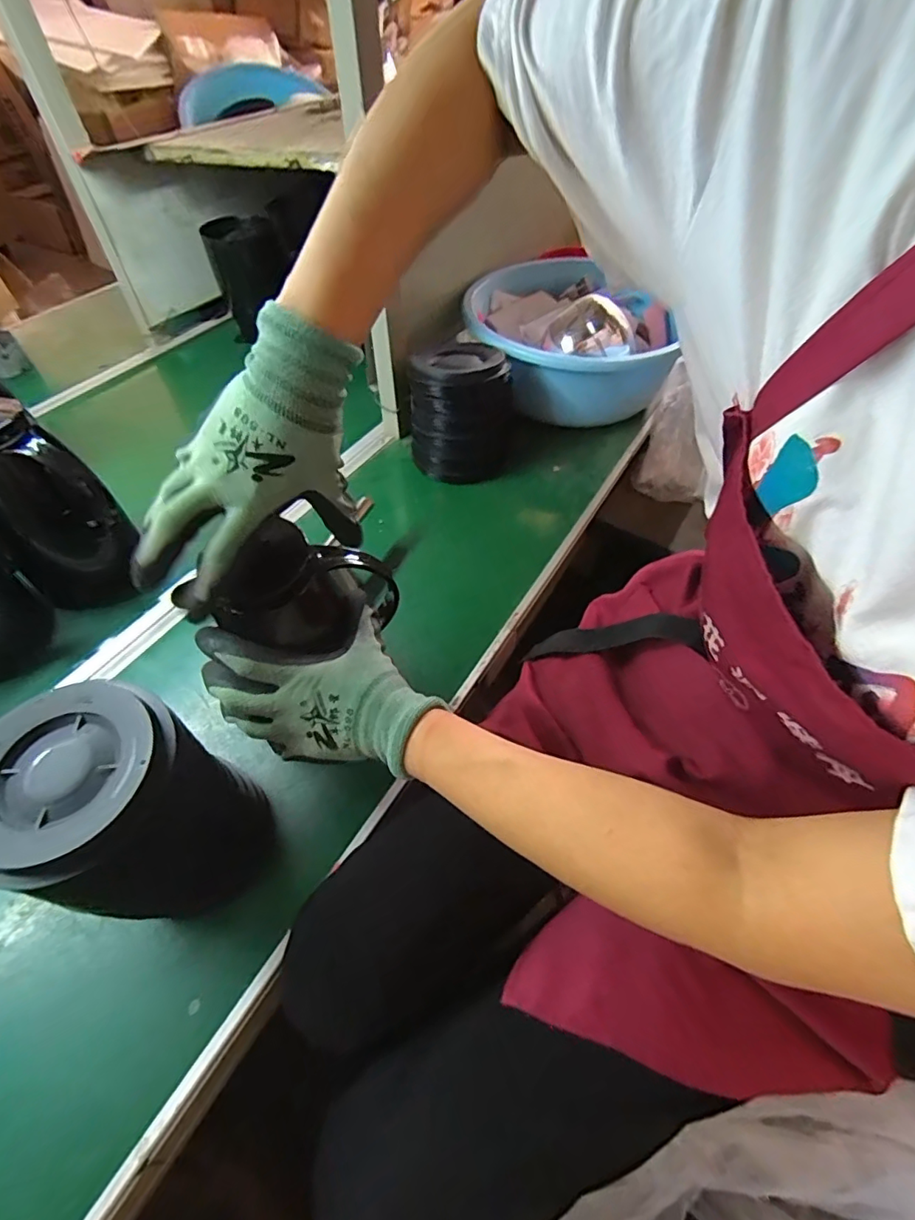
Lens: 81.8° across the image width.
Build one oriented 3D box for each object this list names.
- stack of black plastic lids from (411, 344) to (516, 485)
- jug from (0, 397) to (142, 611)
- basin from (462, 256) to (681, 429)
[{"bbox_3d":[0.007,-0.284,0.765,0.145,0.142,0.154,-1,53,-1],"label":"stack of black plastic lids"},{"bbox_3d":[-0.463,-0.107,0.589,0.142,0.211,0.116,27,58,19],"label":"jug"},{"bbox_3d":[0.175,-0.437,0.868,0.295,0.152,0.317,0,53,0],"label":"basin"}]

